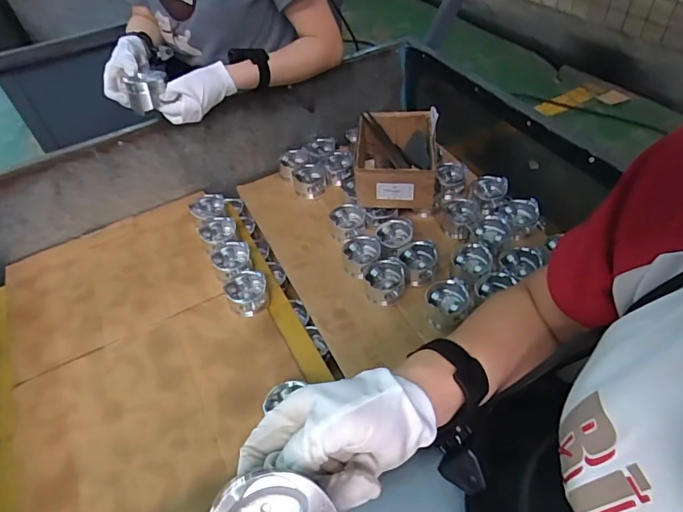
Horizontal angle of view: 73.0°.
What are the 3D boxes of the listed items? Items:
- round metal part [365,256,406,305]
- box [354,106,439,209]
[{"bbox_3d":[0.078,0.046,0.831,0.071,0.043,0.083,-7,48,2],"label":"round metal part"},{"bbox_3d":[0.111,-0.202,0.929,0.155,0.109,0.197,-2,46,8],"label":"box"}]

